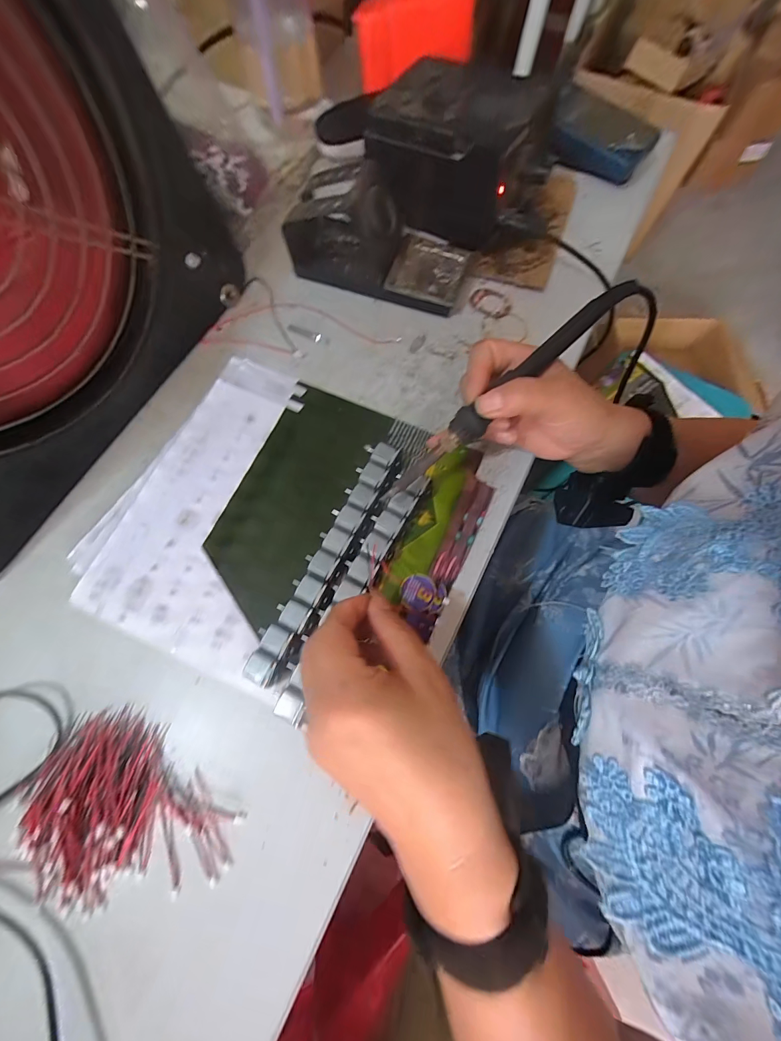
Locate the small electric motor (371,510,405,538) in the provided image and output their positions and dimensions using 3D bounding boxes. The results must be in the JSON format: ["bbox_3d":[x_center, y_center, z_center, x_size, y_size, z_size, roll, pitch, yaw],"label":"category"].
[{"bbox_3d":[-0.004,0.003,0.290,0.023,0.013,0.018,32,74,9],"label":"small electric motor"}]

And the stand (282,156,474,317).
[{"bbox_3d":[-0.009,-0.263,0.352,0.161,0.073,0.073,21,73,6],"label":"stand"}]

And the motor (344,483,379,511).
[{"bbox_3d":[-0.022,-0.018,0.293,0.028,0.011,0.018,26,73,7],"label":"motor"}]

